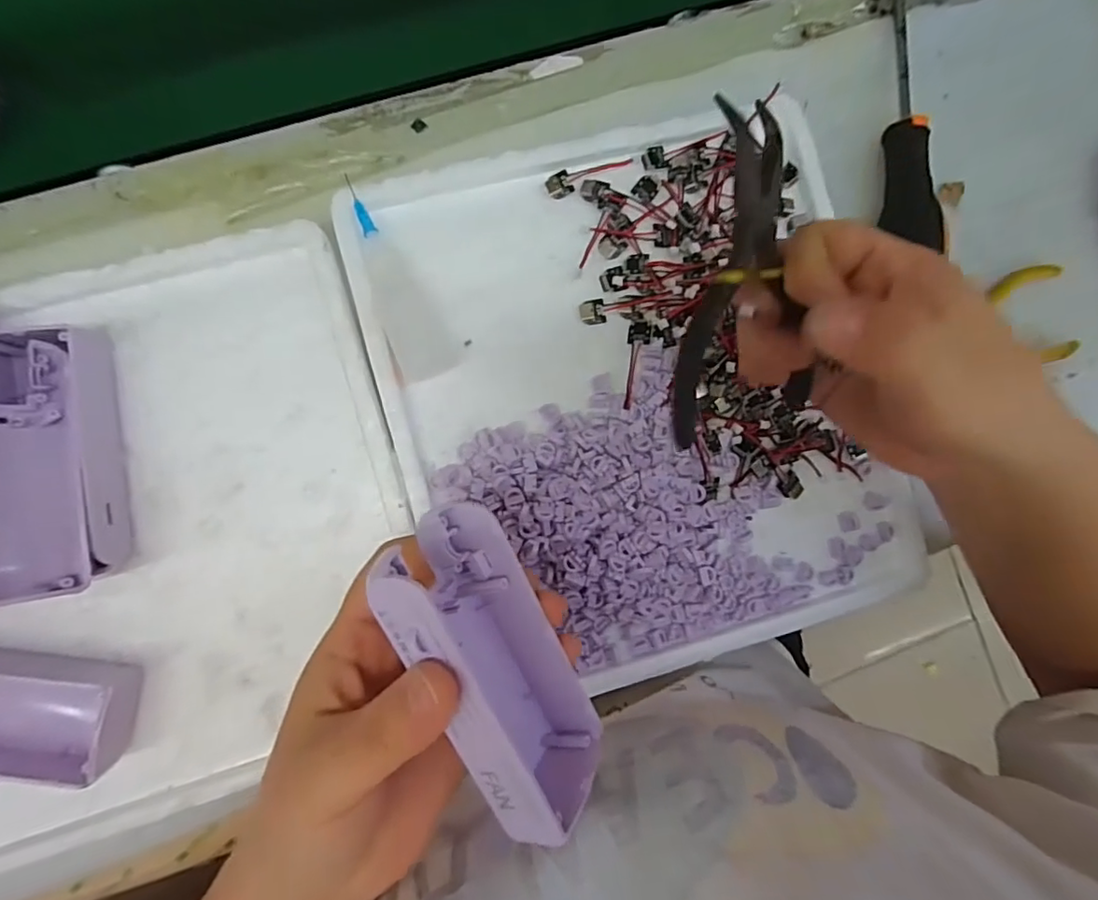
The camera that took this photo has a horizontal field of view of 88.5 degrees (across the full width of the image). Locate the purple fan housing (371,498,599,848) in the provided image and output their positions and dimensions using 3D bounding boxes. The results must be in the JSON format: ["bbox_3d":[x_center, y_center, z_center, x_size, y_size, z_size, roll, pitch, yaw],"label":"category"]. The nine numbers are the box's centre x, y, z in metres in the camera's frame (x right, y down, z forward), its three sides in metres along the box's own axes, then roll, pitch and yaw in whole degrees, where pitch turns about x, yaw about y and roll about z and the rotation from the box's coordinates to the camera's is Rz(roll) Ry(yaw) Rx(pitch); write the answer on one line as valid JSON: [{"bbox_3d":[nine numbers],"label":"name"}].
[{"bbox_3d":[-0.020,0.076,0.190,0.029,0.051,0.107,-18,106,26],"label":"purple fan housing"}]

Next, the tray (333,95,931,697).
[{"bbox_3d":[0.048,-0.025,0.287,0.243,0.018,0.271,-16,90,-7],"label":"tray"}]

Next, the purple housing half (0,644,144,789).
[{"bbox_3d":[-0.241,0.117,0.248,0.102,0.027,0.052,11,84,-5],"label":"purple housing half"}]

